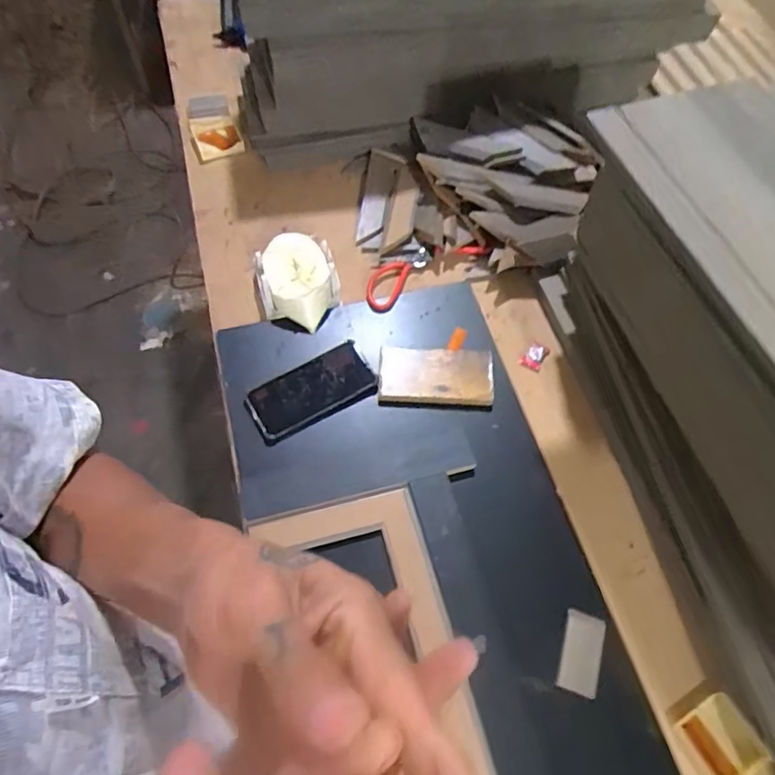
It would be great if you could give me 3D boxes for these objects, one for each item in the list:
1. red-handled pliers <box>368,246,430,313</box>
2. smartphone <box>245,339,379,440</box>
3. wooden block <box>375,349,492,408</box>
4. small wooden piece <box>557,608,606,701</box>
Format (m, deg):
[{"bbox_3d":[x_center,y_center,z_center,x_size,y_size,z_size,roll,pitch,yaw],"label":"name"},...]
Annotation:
[{"bbox_3d":[0.009,-0.168,0.832,0.054,0.016,0.131,31,66,15],"label":"red-handled pliers"},{"bbox_3d":[-0.099,0.001,0.720,0.160,0.009,0.073,-27,66,-14],"label":"smartphone"},{"bbox_3d":[0.066,-0.018,0.743,0.152,0.015,0.077,0,62,0],"label":"wooden block"},{"bbox_3d":[0.211,0.289,0.602,0.043,0.012,0.079,16,63,8],"label":"small wooden piece"}]

